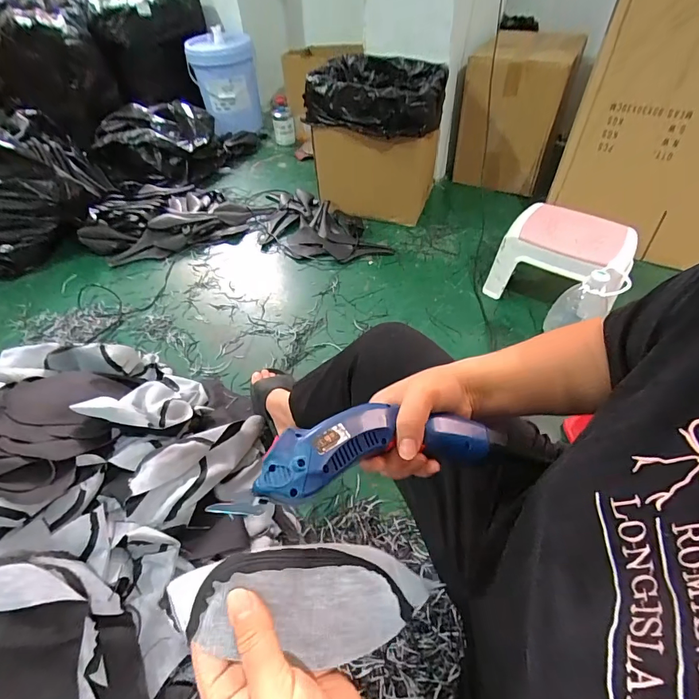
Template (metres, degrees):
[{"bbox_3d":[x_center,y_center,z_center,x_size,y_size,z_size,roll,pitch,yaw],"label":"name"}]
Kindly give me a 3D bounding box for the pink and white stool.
[{"bbox_3d":[0.569,-0.229,1.106,0.292,0.232,0.209,29,57,26],"label":"pink and white stool"}]

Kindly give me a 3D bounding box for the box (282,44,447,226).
[{"bbox_3d":[0.114,-0.745,1.446,0.383,0.455,0.408,17,52,16],"label":"box"}]

